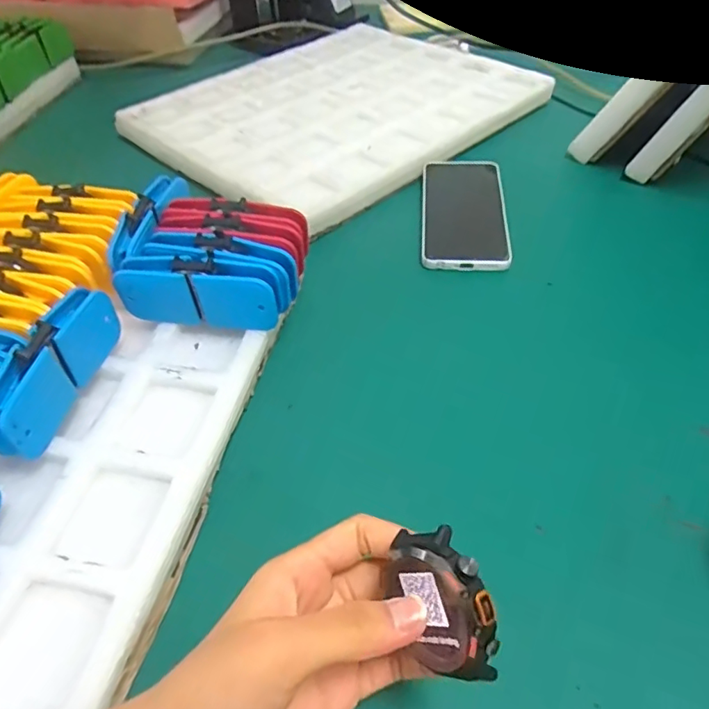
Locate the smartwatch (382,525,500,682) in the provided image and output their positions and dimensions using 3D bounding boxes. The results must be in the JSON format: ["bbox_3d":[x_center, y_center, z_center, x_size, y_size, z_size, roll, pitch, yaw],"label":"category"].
[{"bbox_3d":[0.030,0.091,0.198,0.011,0.041,0.049,11,64,-43],"label":"smartwatch"}]

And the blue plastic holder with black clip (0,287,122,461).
[{"bbox_3d":[-0.189,0.009,0.341,0.020,0.052,0.117,5,48,7],"label":"blue plastic holder with black clip"}]

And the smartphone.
[{"bbox_3d":[0.106,-0.143,0.527,0.080,0.008,0.165,2,48,5],"label":"smartphone"}]

